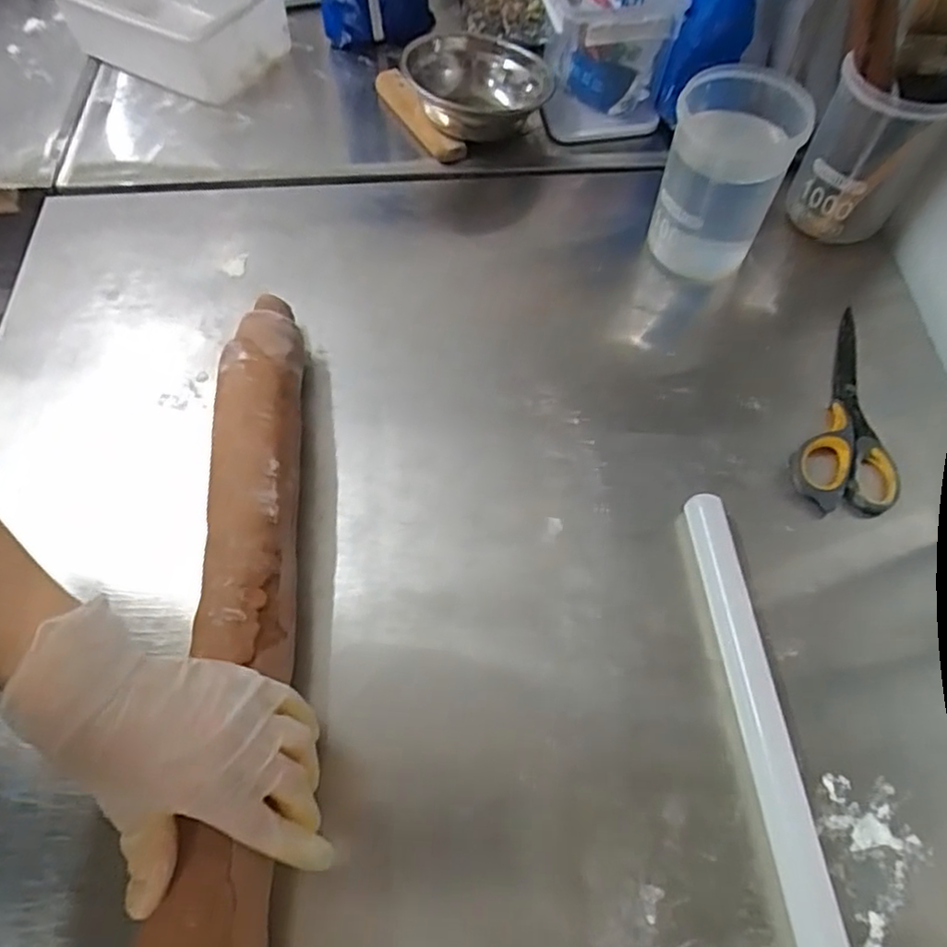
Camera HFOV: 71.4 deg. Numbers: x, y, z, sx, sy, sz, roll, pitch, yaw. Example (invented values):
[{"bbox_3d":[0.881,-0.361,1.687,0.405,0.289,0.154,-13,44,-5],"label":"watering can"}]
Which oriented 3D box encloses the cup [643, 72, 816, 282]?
[{"bbox_3d":[0.205,-0.246,0.551,0.091,0.145,0.092,0,62,0],"label":"cup"}]

